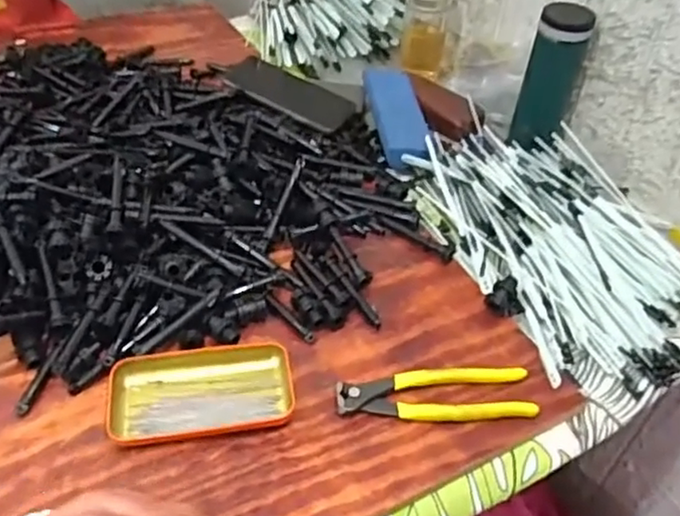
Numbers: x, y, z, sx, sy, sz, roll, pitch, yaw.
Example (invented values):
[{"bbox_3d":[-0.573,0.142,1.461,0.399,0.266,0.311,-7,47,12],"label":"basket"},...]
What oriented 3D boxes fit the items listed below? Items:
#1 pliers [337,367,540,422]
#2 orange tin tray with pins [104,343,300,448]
[{"bbox_3d":[0.080,0.113,0.524,0.162,0.018,0.052,-3,45,-3],"label":"pliers"},{"bbox_3d":[-0.113,0.107,0.518,0.143,0.013,0.074,-8,45,-8],"label":"orange tin tray with pins"}]

